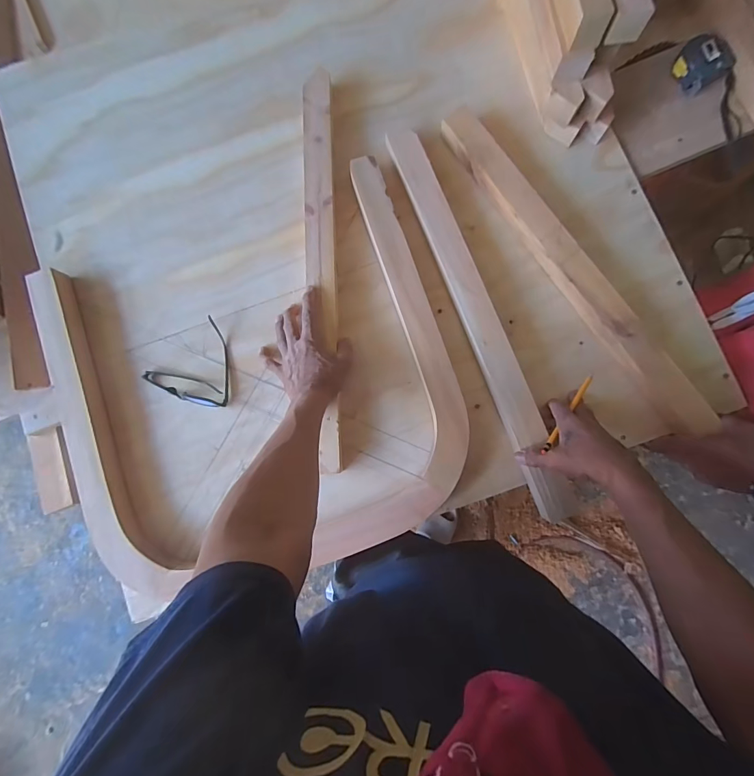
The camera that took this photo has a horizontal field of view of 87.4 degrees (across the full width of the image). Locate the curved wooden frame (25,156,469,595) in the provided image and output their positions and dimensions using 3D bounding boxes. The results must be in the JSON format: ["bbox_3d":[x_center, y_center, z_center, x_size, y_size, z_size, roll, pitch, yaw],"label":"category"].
[{"bbox_3d":[-0.180,0.000,0.604,0.580,0.065,0.553,-21,80,0],"label":"curved wooden frame"}]

